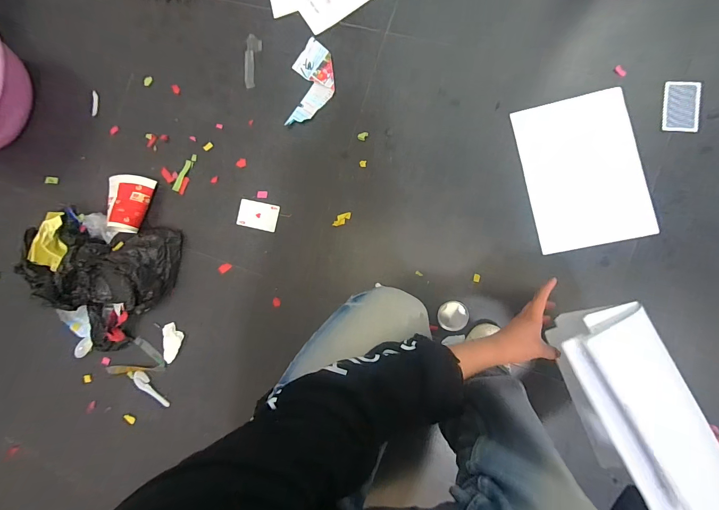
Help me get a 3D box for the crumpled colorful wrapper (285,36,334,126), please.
[{"bbox_3d":[-0.103,-0.382,0.735,0.094,0.008,0.182,4,88,9],"label":"crumpled colorful wrapper"}]

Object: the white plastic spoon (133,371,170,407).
[{"bbox_3d":[-0.475,0.303,0.760,0.113,0.011,0.036,30,92,9],"label":"white plastic spoon"}]

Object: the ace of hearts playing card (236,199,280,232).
[{"bbox_3d":[-0.226,-0.088,0.743,0.091,0.006,0.060,12,86,7],"label":"ace of hearts playing card"}]

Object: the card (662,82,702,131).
[{"bbox_3d":[0.607,-0.279,0.626,0.055,0.009,0.095,7,90,21],"label":"card"}]

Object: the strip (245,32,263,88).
[{"bbox_3d":[-0.247,-0.445,0.764,0.037,0.004,0.122,7,89,9],"label":"strip"}]

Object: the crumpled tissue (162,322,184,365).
[{"bbox_3d":[-0.428,0.201,0.760,0.045,0.013,0.090,5,88,9],"label":"crumpled tissue"}]

